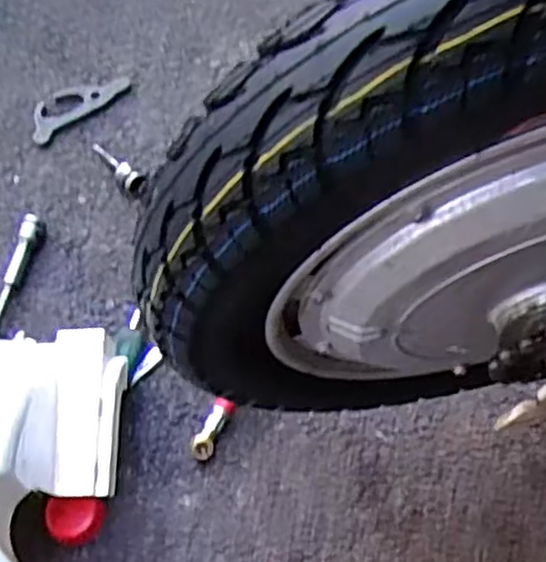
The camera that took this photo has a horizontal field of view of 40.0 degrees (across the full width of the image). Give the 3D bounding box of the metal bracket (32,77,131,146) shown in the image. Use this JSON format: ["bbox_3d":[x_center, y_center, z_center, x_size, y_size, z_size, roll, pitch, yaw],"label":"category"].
[{"bbox_3d":[-0.213,-0.191,0.798,0.118,0.007,0.052,-41,69,-18],"label":"metal bracket"}]

